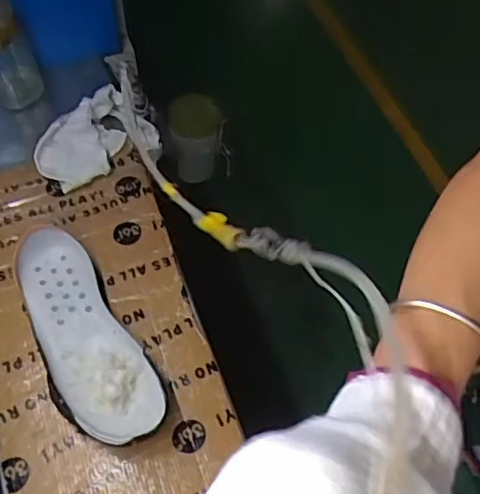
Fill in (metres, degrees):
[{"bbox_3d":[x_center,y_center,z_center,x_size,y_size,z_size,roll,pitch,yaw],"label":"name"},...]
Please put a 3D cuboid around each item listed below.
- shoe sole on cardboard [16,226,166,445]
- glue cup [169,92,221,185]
[{"bbox_3d":[-0.164,0.090,0.606,0.088,0.041,0.244,-29,69,-17],"label":"shoe sole on cardboard"},{"bbox_3d":[-0.068,-0.164,0.889,0.075,0.132,0.068,-1,63,-5],"label":"glue cup"}]

